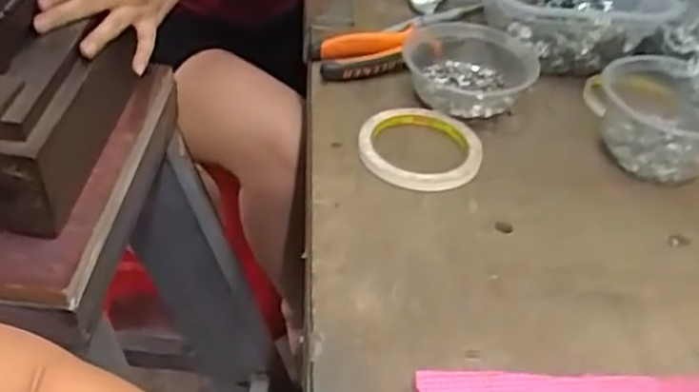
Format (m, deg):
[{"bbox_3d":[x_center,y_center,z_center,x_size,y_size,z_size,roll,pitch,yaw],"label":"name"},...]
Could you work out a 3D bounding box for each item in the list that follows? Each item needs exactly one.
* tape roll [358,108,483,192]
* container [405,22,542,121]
[{"bbox_3d":[0.057,-0.040,0.577,0.096,0.012,0.094,4,41,-3],"label":"tape roll"},{"bbox_3d":[0.105,-0.111,0.635,0.112,0.038,0.109,11,41,5],"label":"container"}]

